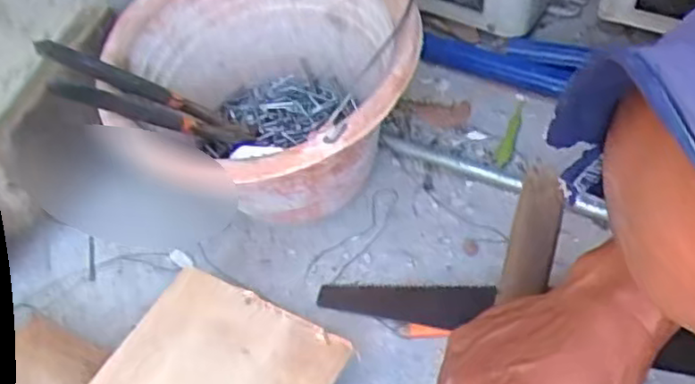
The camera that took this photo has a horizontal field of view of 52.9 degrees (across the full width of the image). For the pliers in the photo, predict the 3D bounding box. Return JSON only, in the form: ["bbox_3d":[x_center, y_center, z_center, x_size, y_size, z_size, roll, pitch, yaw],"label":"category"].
[{"bbox_3d":[-0.154,-0.069,0.563,0.020,0.189,0.046,-48,53,18],"label":"pliers"}]

